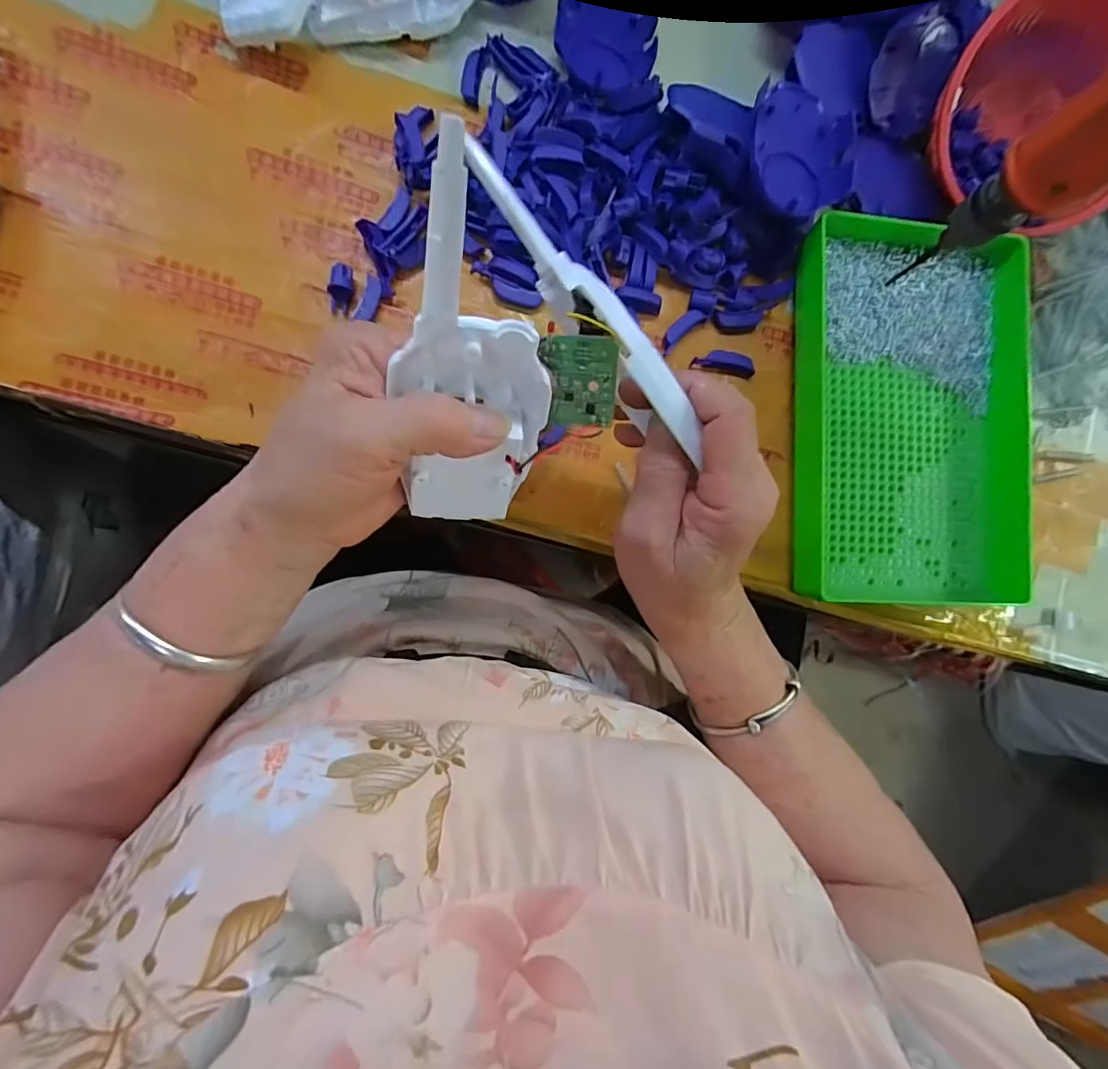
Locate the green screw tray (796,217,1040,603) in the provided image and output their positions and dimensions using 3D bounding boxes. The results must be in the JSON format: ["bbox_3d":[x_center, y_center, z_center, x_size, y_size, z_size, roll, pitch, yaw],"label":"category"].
[{"bbox_3d":[0.234,-0.080,0.349,0.152,0.037,0.251,2,87,-9],"label":"green screw tray"}]

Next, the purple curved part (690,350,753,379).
[{"bbox_3d":[0.112,-0.115,0.352,0.043,0.007,0.013,10,86,-8],"label":"purple curved part"}]

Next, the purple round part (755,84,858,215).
[{"bbox_3d":[0.152,-0.234,0.326,0.065,0.019,0.085,9,86,-8],"label":"purple round part"}]

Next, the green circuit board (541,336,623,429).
[{"bbox_3d":[0.011,-0.067,0.235,0.032,0.004,0.041,5,131,6],"label":"green circuit board"}]

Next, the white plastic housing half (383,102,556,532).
[{"bbox_3d":[-0.032,-0.063,0.206,0.060,0.156,0.027,-3,49,-7],"label":"white plastic housing half"}]

